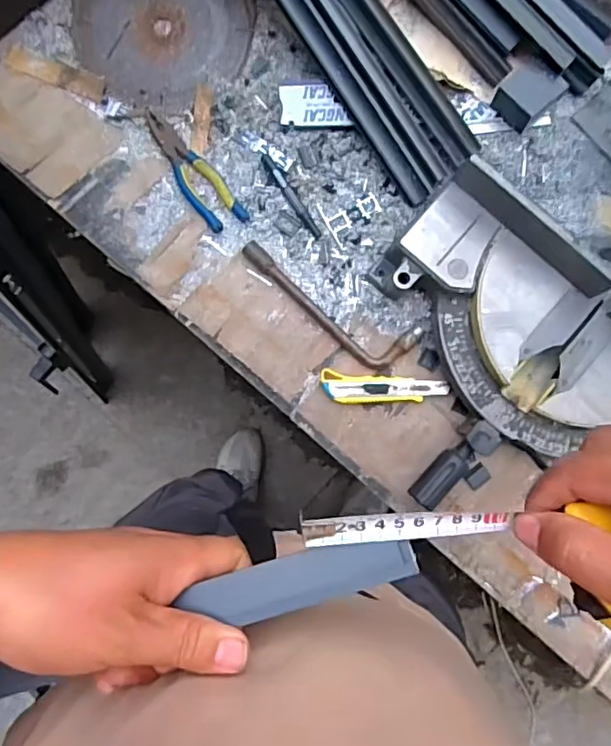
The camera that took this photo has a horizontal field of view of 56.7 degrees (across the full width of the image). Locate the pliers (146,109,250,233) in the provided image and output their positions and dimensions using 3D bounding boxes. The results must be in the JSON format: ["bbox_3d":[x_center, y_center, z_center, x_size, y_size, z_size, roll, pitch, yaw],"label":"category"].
[{"bbox_3d":[-0.156,-0.277,0.769,0.056,0.015,0.194,-36,89,-3],"label":"pliers"}]

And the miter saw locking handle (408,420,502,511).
[{"bbox_3d":[0.190,0.119,0.725,0.132,0.057,0.050,-42,90,-3],"label":"miter saw locking handle"}]

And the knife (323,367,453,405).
[{"bbox_3d":[0.105,0.022,0.746,0.164,0.023,0.040,3,87,-2],"label":"knife"}]

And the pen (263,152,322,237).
[{"bbox_3d":[-0.019,-0.239,0.770,0.015,0.008,0.132,-34,89,-3],"label":"pen"}]

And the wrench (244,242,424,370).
[{"bbox_3d":[0.025,-0.085,0.757,0.262,0.022,0.072,29,87,-1],"label":"wrench"}]

